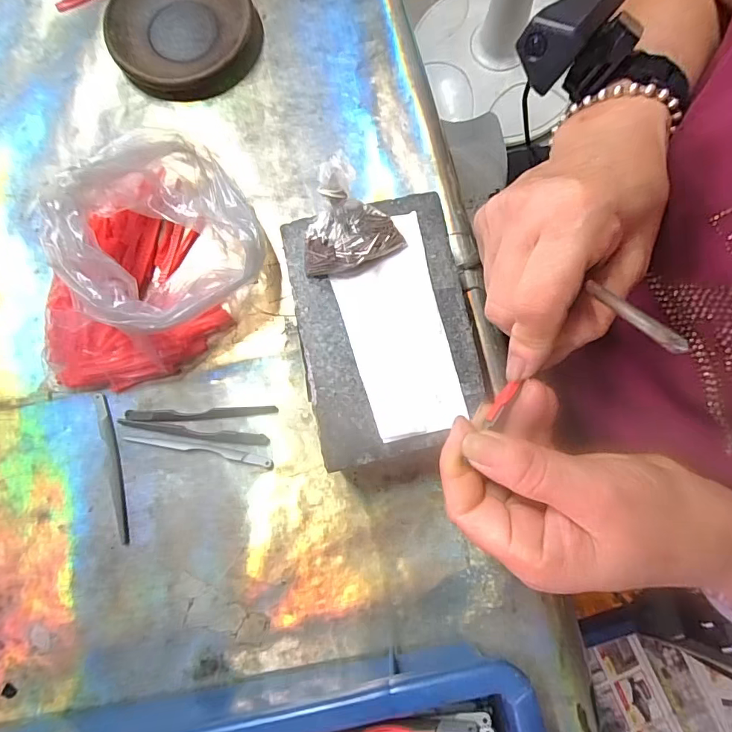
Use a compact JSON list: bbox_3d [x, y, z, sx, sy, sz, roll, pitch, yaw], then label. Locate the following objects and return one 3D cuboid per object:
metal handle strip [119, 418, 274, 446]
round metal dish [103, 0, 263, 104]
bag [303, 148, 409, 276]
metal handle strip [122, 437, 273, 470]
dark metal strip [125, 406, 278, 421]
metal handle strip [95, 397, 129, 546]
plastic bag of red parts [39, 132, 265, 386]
[{"bbox_3d":[-0.119,0.046,0.307,0.103,0.004,0.009,6,80,2],"label":"metal handle strip"},{"bbox_3d":[-0.143,-0.265,0.350,0.111,0.015,0.119,0,80,1],"label":"round metal dish"},{"bbox_3d":[-0.010,-0.083,0.246,0.055,0.031,0.051,-10,80,0],"label":"bag"},{"bbox_3d":[-0.114,0.057,0.303,0.102,0.004,0.008,11,80,3],"label":"metal handle strip"},{"bbox_3d":[-0.115,0.033,0.307,0.103,0.004,0.008,-2,80,1],"label":"dark metal strip"},{"bbox_3d":[-0.173,0.069,0.303,0.009,0.005,0.102,-15,80,-1],"label":"metal handle strip"},{"bbox_3d":[-0.149,-0.064,0.290,0.119,0.071,0.174,37,83,7],"label":"plastic bag of red parts"}]

